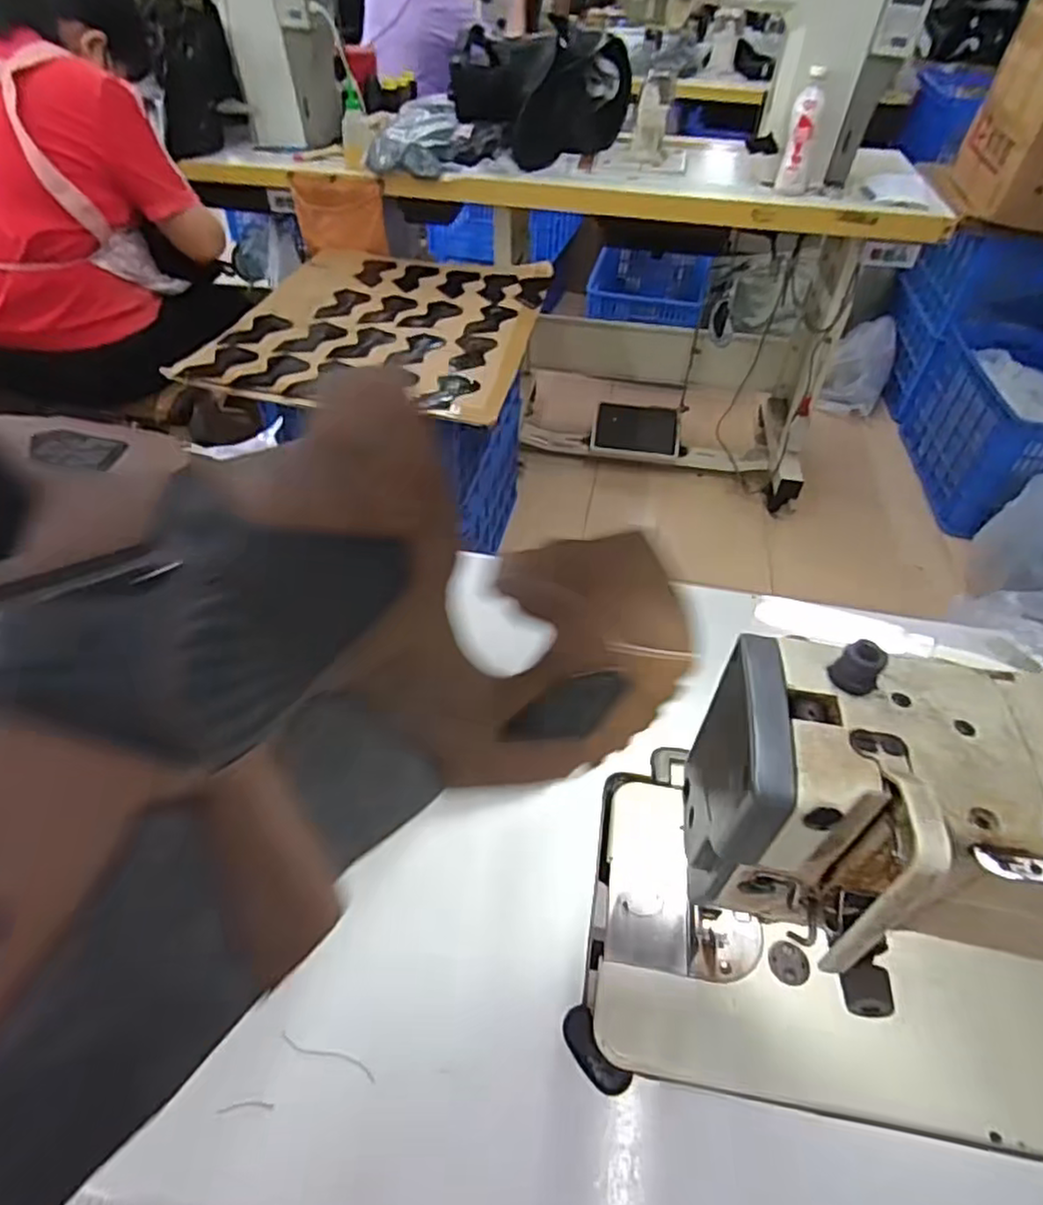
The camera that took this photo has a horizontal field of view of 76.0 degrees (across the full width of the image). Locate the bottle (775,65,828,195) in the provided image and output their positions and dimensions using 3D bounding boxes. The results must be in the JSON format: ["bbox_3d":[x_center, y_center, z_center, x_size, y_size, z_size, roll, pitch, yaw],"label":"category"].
[{"bbox_3d":[0.576,-0.960,1.365,0.058,0.206,0.055,19,48,15],"label":"bottle"}]

